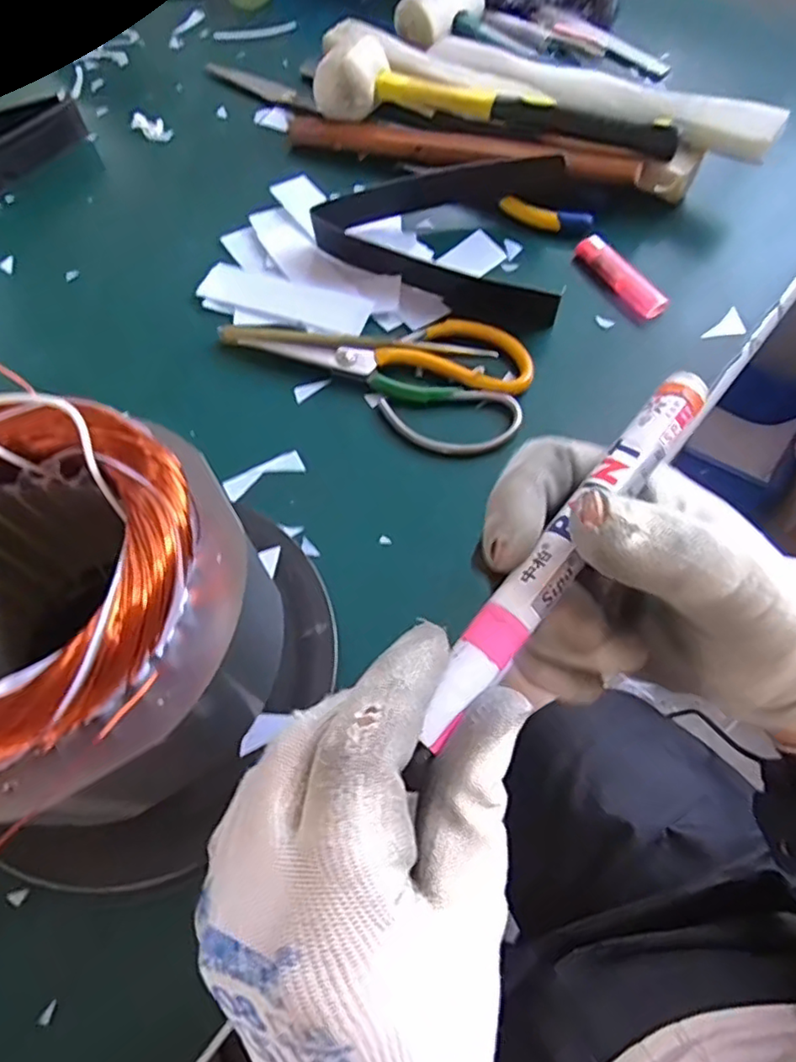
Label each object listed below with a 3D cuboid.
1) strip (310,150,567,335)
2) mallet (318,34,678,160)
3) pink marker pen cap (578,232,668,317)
[{"bbox_3d":[0.041,-0.224,0.452,0.194,0.034,0.146,30,67,14],"label":"strip"},{"bbox_3d":[0.072,-0.324,0.494,0.283,0.057,0.058,19,65,9],"label":"mallet"},{"bbox_3d":[0.156,-0.179,0.443,0.018,0.012,0.081,-31,67,-15],"label":"pink marker pen cap"}]

